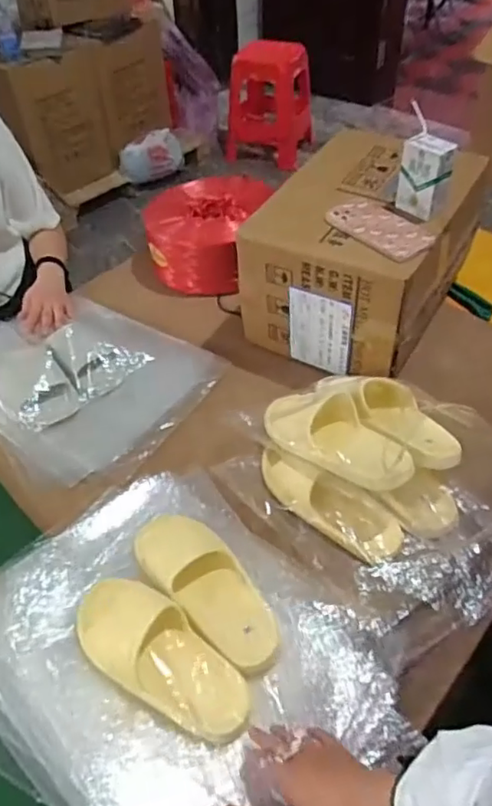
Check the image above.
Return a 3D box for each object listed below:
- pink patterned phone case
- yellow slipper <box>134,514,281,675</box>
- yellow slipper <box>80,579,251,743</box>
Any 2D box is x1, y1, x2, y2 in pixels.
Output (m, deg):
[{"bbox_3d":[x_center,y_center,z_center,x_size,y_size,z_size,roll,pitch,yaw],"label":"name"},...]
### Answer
[{"bbox_3d":[0.199,-0.264,0.878,0.094,0.017,0.164,-35,60,-25],"label":"pink patterned phone case"},{"bbox_3d":[-0.052,0.228,0.743,0.097,0.047,0.250,-36,56,-26],"label":"yellow slipper"},{"bbox_3d":[-0.101,0.285,0.673,0.243,0.055,0.101,25,54,23],"label":"yellow slipper"}]

